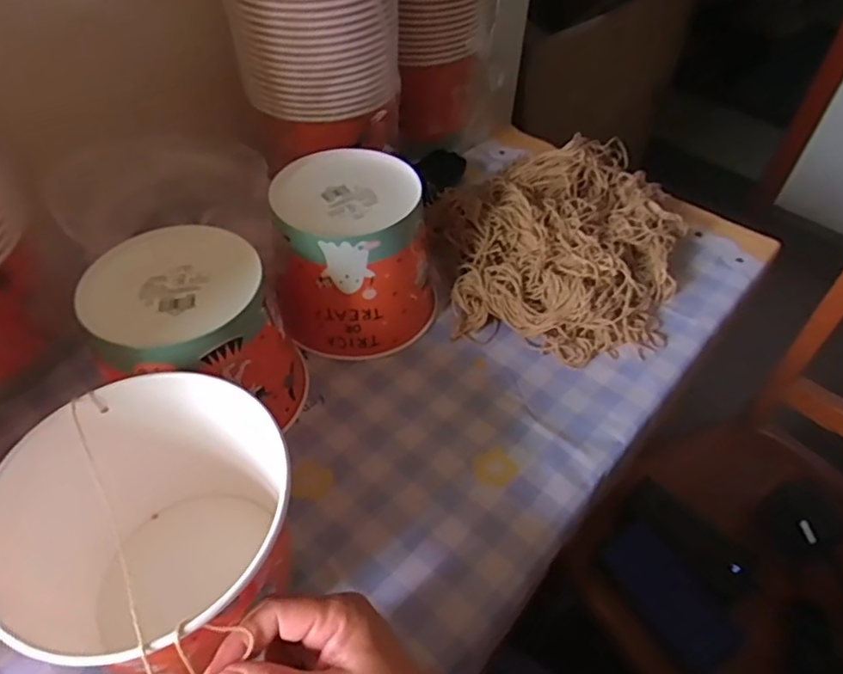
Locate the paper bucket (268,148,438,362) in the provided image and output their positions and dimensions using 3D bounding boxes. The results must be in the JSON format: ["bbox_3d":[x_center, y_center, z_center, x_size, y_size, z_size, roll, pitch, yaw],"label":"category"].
[{"bbox_3d":[-0.058,-0.072,0.552,0.138,0.137,0.124,0,48,-1],"label":"paper bucket"}]

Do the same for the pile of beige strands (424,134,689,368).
[{"bbox_3d":[0.153,-0.098,0.628,0.265,0.072,0.270,-6,50,-7],"label":"pile of beige strands"}]

